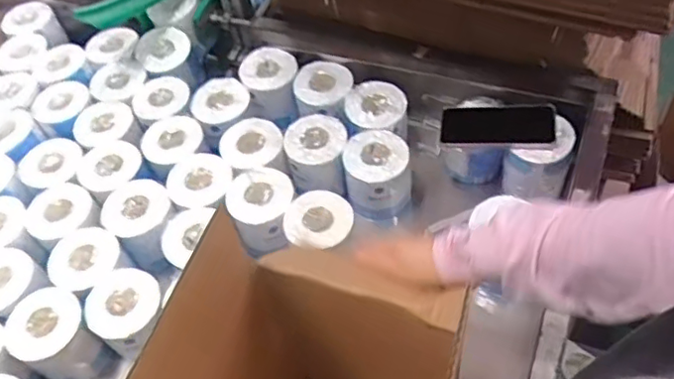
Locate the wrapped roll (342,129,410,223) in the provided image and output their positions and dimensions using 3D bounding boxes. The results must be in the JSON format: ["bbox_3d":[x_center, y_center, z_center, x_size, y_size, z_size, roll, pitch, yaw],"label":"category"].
[{"bbox_3d":[0.064,-0.019,0.969,0.098,0.123,0.104,-2,51,3],"label":"wrapped roll"}]

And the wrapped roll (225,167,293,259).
[{"bbox_3d":[-0.117,0.032,0.917,0.103,0.091,0.098,-10,51,-4],"label":"wrapped roll"}]

